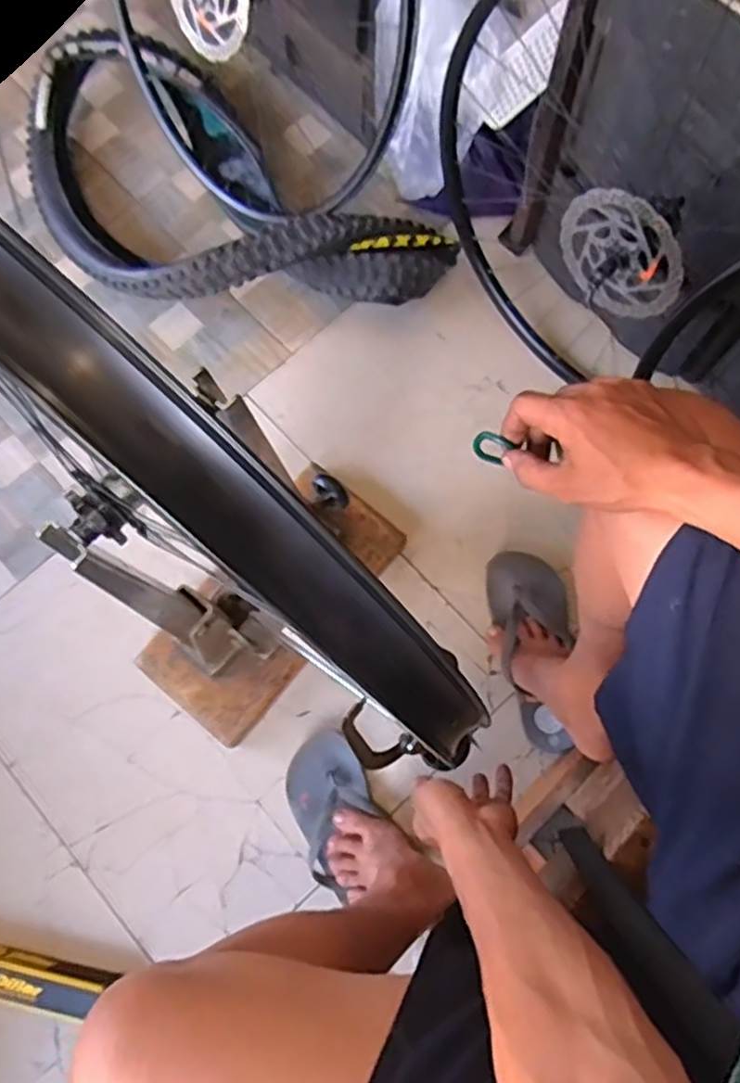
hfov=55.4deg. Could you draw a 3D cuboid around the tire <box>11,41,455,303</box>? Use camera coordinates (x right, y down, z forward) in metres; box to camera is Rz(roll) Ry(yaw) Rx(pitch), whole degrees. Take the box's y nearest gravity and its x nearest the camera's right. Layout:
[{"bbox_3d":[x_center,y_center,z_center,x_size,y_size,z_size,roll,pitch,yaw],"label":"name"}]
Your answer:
[{"bbox_3d":[-0.261,-0.536,1.104,0.753,0.156,0.383,33,78,9],"label":"tire"}]

